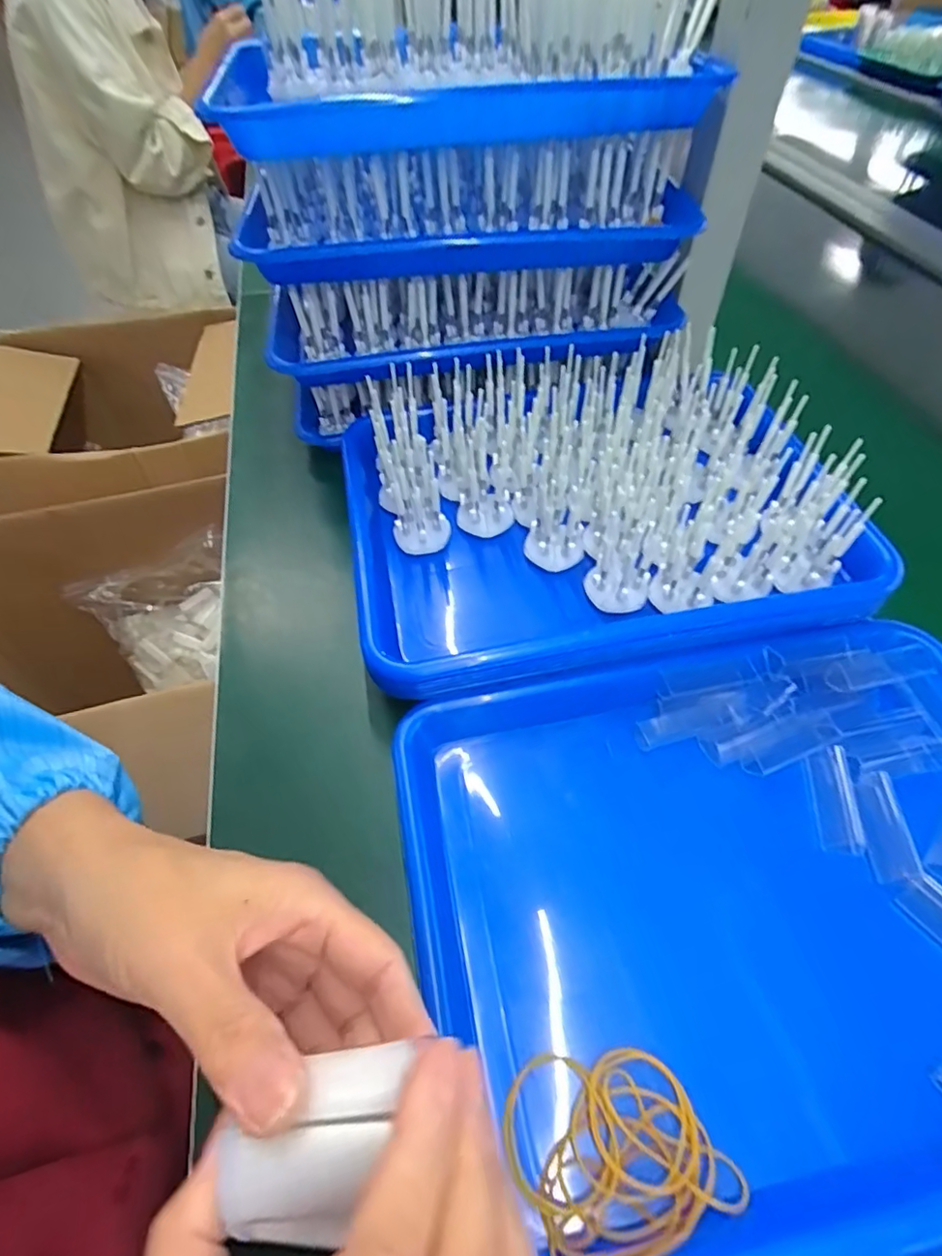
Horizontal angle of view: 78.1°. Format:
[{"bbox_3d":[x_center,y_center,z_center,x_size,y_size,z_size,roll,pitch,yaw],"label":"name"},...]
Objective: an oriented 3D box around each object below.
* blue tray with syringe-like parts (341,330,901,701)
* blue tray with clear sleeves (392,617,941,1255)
[{"bbox_3d":[0.087,-0.097,0.408,0.346,0.074,0.255,-9,54,-5],"label":"blue tray with syringe-like parts"},{"bbox_3d":[0.141,0.122,0.286,0.329,0.034,0.244,-11,54,-6],"label":"blue tray with clear sleeves"}]

